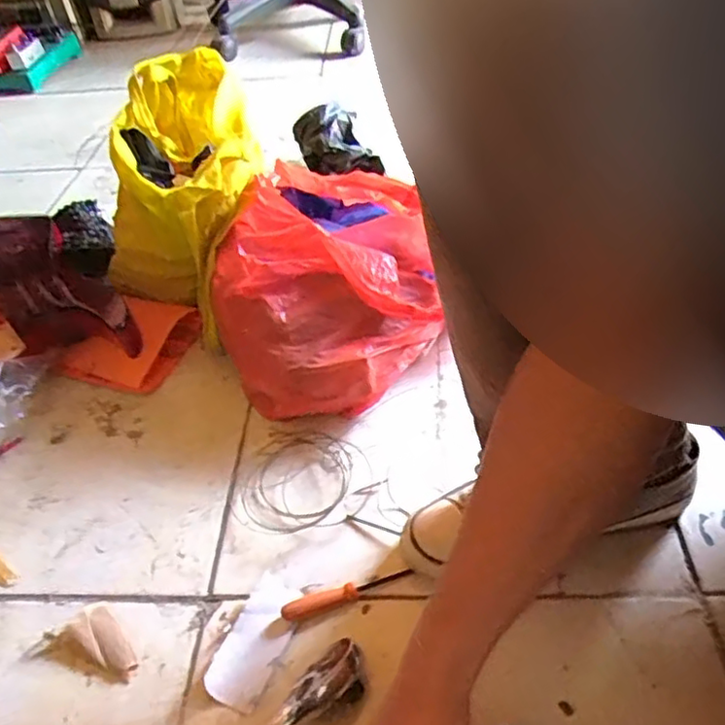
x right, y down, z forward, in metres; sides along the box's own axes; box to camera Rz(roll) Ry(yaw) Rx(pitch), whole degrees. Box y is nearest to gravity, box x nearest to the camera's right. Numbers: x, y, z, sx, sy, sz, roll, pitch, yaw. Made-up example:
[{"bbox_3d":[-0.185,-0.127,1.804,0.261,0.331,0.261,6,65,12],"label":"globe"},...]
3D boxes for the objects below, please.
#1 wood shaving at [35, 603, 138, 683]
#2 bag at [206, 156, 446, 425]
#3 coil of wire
[{"bbox_3d":[-0.216,0.231,0.512,0.055,0.011,0.070,-36,52,-28],"label":"wood shaving"},{"bbox_3d":[-0.032,-0.084,0.704,0.244,0.181,0.244,-7,44,-2],"label":"bag"},{"bbox_3d":[-0.057,0.117,0.617,0.123,0.013,0.124,-3,44,3],"label":"coil of wire"}]

